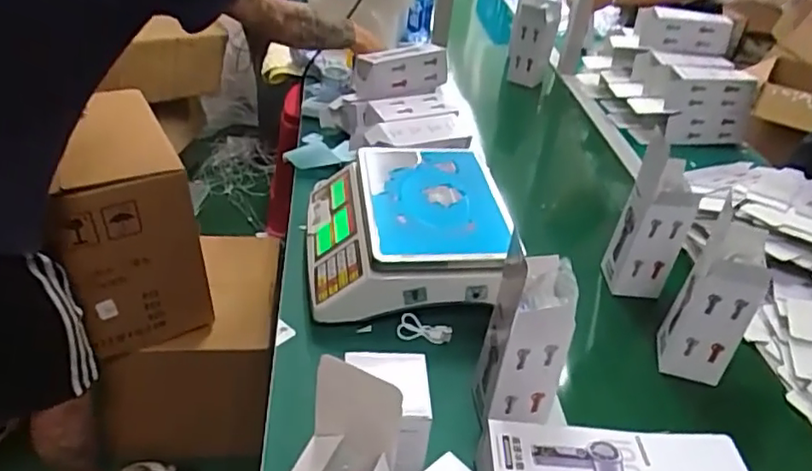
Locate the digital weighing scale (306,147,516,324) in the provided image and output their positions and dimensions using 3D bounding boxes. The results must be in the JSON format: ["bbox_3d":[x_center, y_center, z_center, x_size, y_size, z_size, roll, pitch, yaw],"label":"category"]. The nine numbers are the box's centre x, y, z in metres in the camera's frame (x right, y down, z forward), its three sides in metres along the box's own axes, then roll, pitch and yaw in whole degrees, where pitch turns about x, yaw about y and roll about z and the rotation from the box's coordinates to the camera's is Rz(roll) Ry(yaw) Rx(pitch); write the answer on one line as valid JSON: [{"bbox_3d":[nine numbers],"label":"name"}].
[{"bbox_3d":[-0.017,-0.018,0.890,0.241,0.092,0.289,2,36,-7],"label":"digital weighing scale"}]

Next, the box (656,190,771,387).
[{"bbox_3d":[0.375,0.079,0.763,0.076,0.219,0.062,13,36,8],"label":"box"}]

